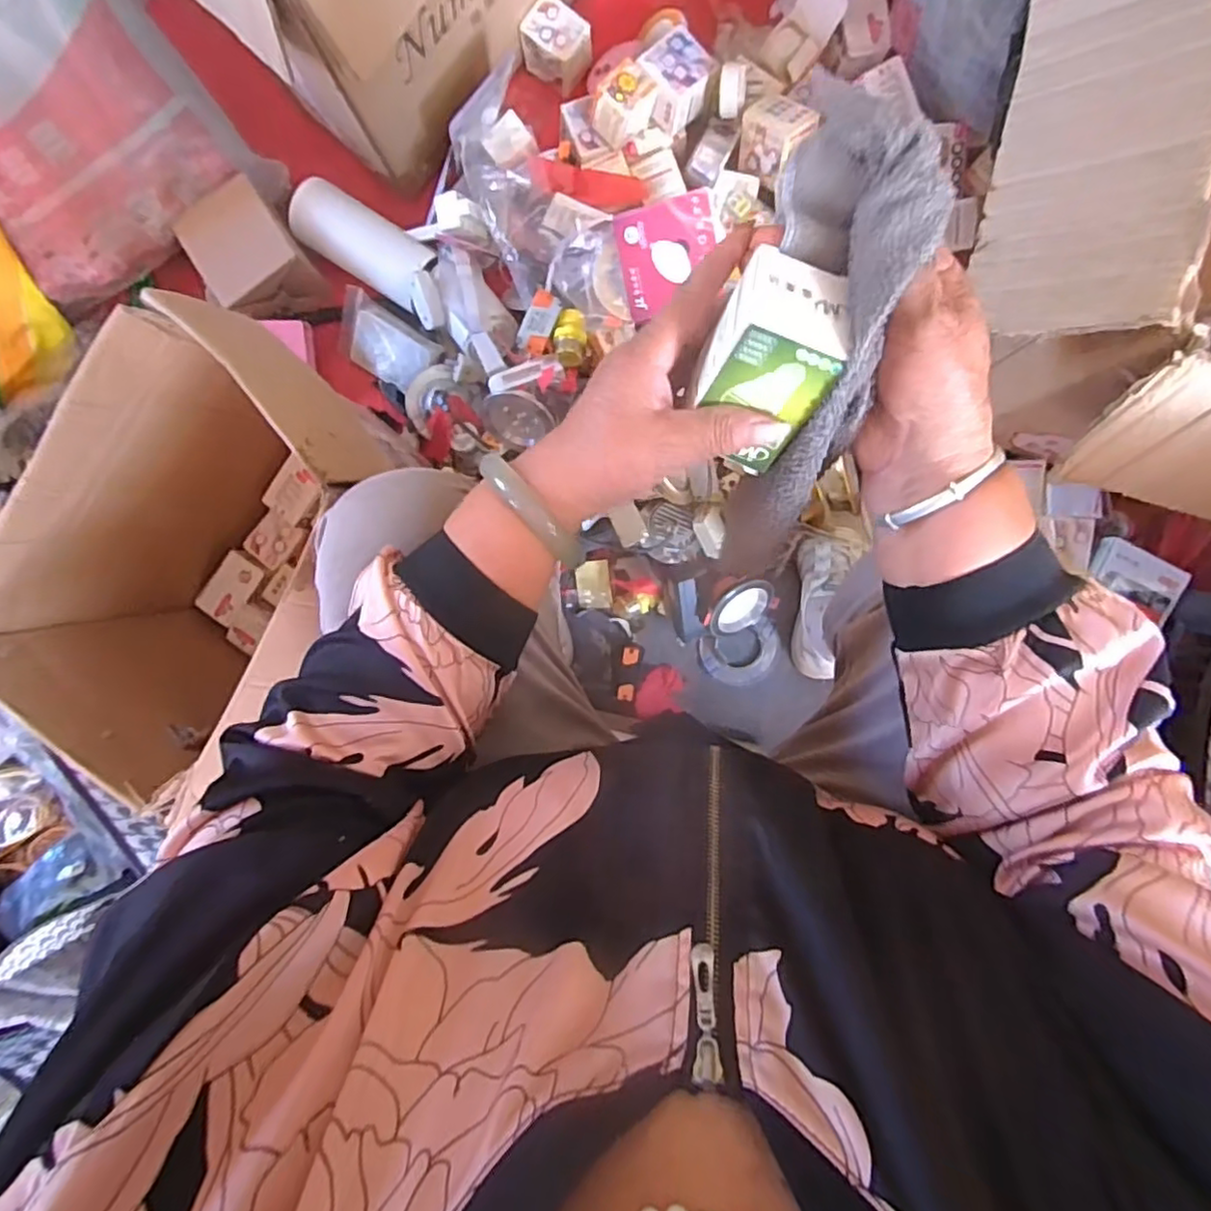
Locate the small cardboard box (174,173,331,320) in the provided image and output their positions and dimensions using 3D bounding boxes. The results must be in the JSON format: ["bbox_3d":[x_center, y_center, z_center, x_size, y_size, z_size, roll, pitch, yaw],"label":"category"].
[{"bbox_3d":[-0.422,-0.415,0.773,0.114,0.093,0.120,-33,91,4],"label":"small cardboard box"}]

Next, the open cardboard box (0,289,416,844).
[{"bbox_3d":[-0.360,-0.054,0.632,0.206,0.290,0.366,39,95,0],"label":"open cardboard box"}]

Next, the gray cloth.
[{"bbox_3d":[0.099,-0.104,0.309,0.061,0.070,0.227,10,121,2],"label":"gray cloth"}]

